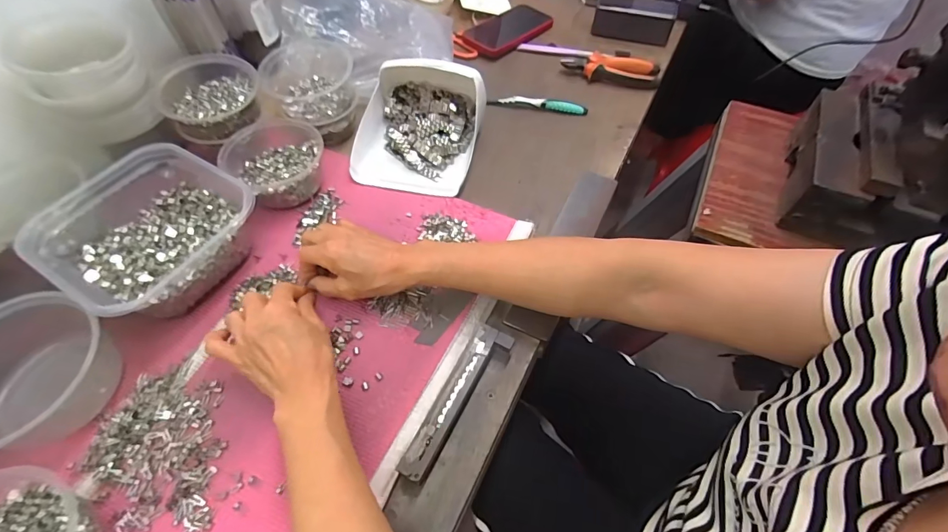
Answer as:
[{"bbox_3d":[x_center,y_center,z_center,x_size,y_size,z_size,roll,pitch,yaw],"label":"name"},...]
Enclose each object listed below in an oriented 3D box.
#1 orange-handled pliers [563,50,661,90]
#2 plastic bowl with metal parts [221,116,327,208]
[{"bbox_3d":[0.216,-0.312,0.678,0.148,0.024,0.056,8,57,6],"label":"orange-handled pliers"},{"bbox_3d":[-0.238,-0.130,0.526,0.130,0.049,0.111,35,63,21],"label":"plastic bowl with metal parts"}]

